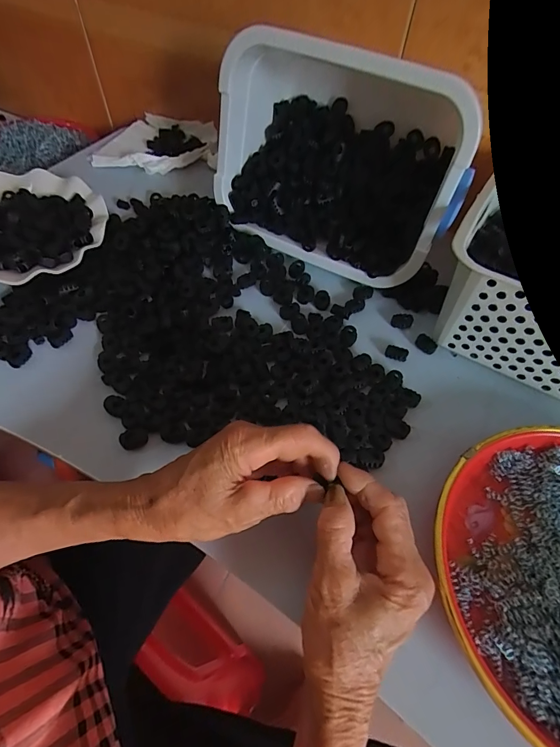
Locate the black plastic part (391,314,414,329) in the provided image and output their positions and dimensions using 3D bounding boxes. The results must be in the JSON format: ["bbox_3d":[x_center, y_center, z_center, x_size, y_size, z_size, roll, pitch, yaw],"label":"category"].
[{"bbox_3d":[0.130,-0.056,0.410,0.023,0.009,0.015,5,56,0],"label":"black plastic part"}]

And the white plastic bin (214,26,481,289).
[{"bbox_3d":[0.071,-0.232,0.407,0.245,0.168,0.148,25,59,13],"label":"white plastic bin"}]

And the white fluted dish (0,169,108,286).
[{"bbox_3d":[-0.293,-0.171,0.421,0.181,0.031,0.180,2,57,-2],"label":"white fluted dish"}]

